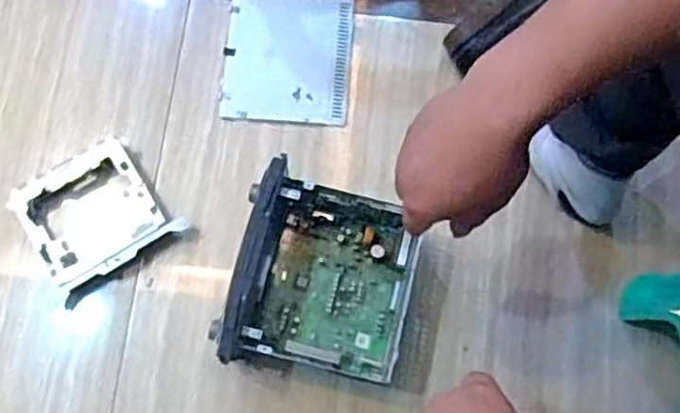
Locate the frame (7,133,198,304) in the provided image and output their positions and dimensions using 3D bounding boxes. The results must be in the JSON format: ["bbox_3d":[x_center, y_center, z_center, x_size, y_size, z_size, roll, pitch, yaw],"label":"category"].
[{"bbox_3d":[-0.281,0.007,0.788,0.154,0.030,0.153,-32,78,-7],"label":"frame"}]

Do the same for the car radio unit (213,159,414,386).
[{"bbox_3d":[-0.020,0.078,0.720,0.183,0.113,0.185,14,77,4],"label":"car radio unit"}]

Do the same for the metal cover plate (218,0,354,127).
[{"bbox_3d":[-0.066,-0.190,0.859,0.155,0.010,0.174,3,77,1],"label":"metal cover plate"}]

